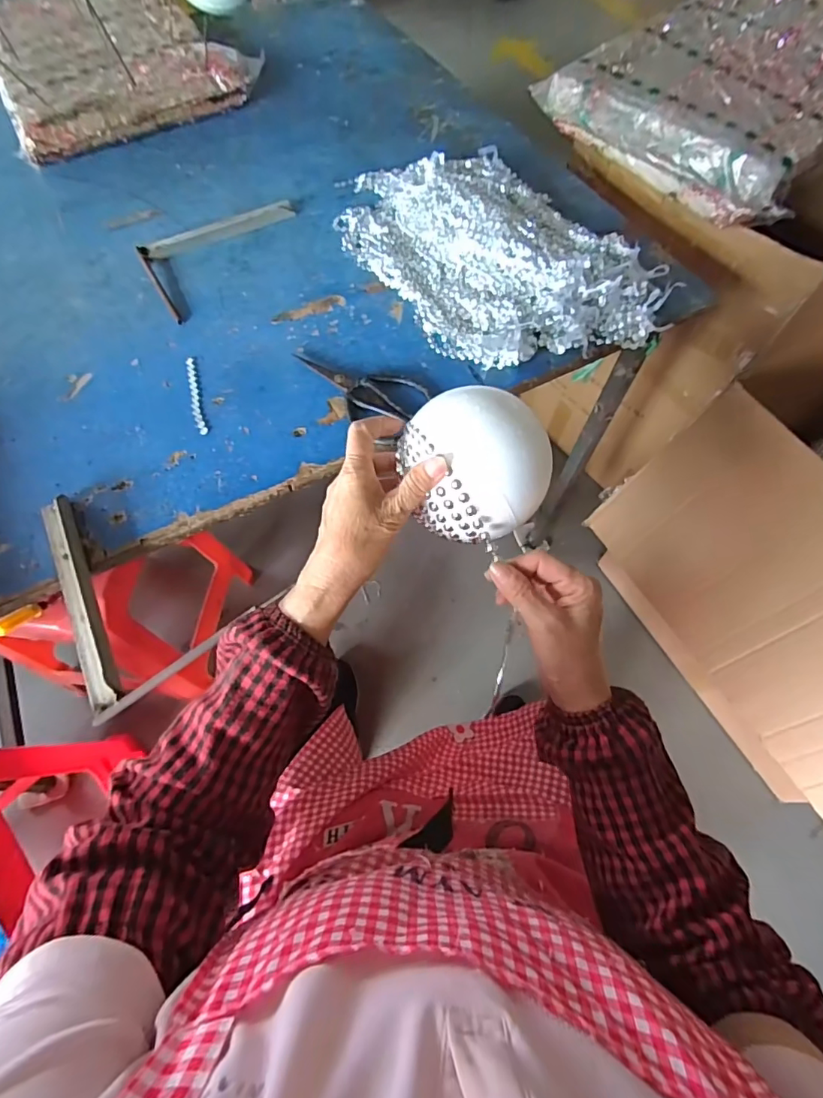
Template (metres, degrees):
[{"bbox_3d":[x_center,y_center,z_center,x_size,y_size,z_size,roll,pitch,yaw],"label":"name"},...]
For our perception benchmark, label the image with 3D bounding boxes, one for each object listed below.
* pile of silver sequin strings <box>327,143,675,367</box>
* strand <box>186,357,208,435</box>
[{"bbox_3d":[0.096,-0.407,0.659,0.289,0.057,0.474,-29,67,-13],"label":"pile of silver sequin strings"},{"bbox_3d":[-0.247,-0.177,0.573,0.012,0.006,0.126,-17,64,-8],"label":"strand"}]

